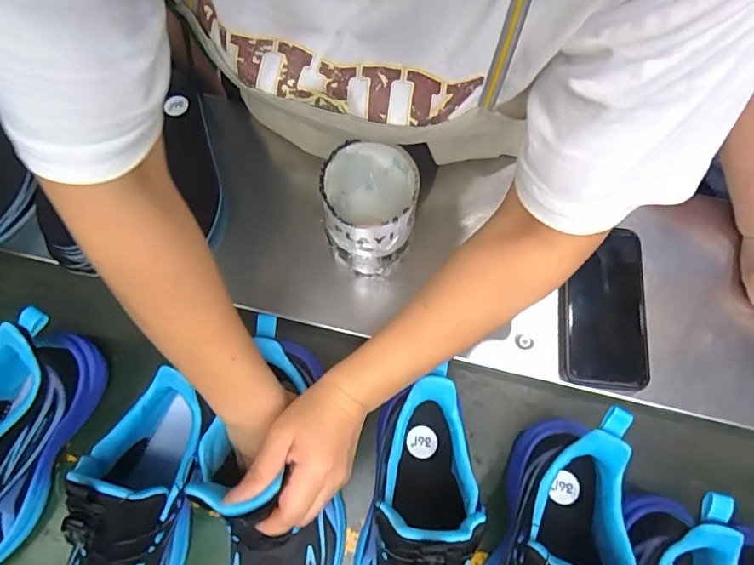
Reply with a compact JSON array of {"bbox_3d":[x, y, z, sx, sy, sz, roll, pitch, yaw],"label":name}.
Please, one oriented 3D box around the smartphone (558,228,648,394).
[{"bbox_3d":[0.219,0.024,0.475,0.080,0.012,0.154,7,77,0],"label":"smartphone"}]

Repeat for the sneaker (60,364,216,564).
[{"bbox_3d":[-0.195,0.183,0.383,0.089,0.153,0.210,28,72,9],"label":"sneaker"}]

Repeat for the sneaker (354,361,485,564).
[{"bbox_3d":[0.029,0.191,0.382,0.084,0.149,0.236,8,70,2],"label":"sneaker"}]

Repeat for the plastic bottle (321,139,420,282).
[{"bbox_3d":[-0.005,-0.064,0.451,0.073,0.112,0.078,13,71,4],"label":"plastic bottle"}]

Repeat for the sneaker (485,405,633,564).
[{"bbox_3d":[0.133,0.219,0.375,0.082,0.141,0.242,22,72,7],"label":"sneaker"}]

